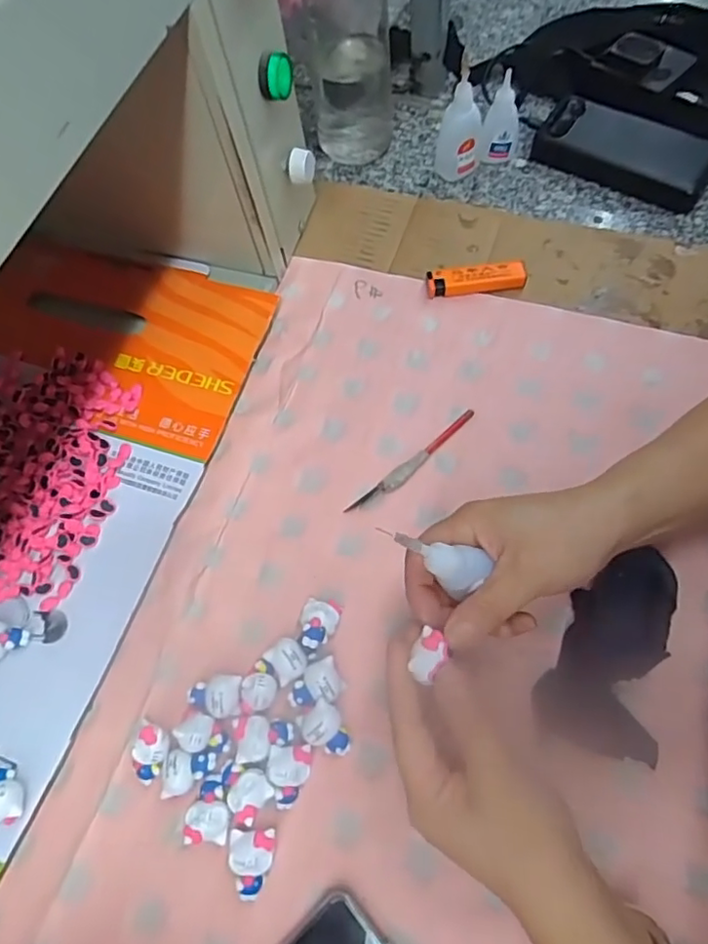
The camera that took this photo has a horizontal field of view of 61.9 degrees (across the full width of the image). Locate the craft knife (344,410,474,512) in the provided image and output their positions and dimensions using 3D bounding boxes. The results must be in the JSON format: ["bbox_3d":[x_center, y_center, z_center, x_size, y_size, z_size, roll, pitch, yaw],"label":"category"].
[{"bbox_3d":[0.045,-0.007,0.438,0.120,0.005,0.015,-37,69,-13],"label":"craft knife"}]

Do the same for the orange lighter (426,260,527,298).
[{"bbox_3d":[0.103,-0.164,0.499,0.081,0.015,0.025,-4,65,2],"label":"orange lighter"}]

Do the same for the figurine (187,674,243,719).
[{"bbox_3d":[-0.086,0.141,0.373,0.033,0.019,0.025,3,66,5],"label":"figurine"}]

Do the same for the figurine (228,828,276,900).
[{"bbox_3d":[-0.057,0.222,0.335,0.024,0.018,0.032,0,66,3],"label":"figurine"}]

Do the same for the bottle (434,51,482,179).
[{"bbox_3d":[0.097,-0.316,0.537,0.040,0.100,0.024,2,66,4],"label":"bottle"}]

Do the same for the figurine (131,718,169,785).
[{"bbox_3d":[-0.123,0.170,0.359,0.023,0.019,0.034,-2,66,2],"label":"figurine"}]

